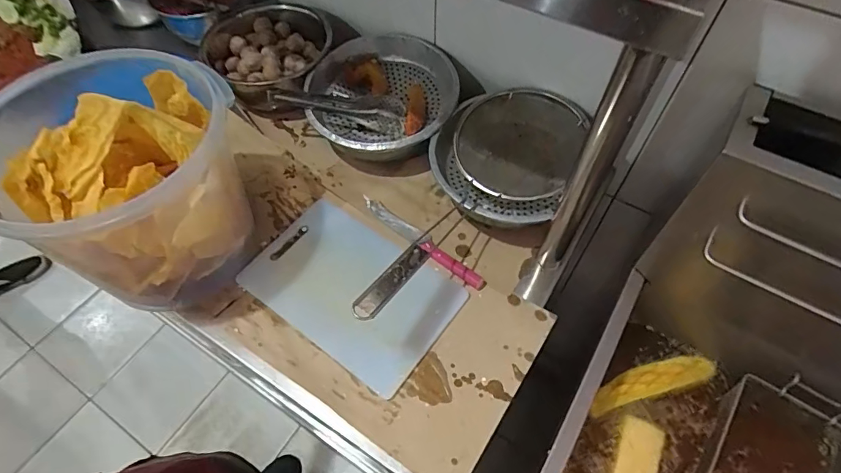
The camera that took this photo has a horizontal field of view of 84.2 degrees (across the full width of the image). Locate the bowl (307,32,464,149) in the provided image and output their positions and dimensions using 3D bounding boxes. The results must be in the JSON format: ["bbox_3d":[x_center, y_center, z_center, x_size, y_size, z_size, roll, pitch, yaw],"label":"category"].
[{"bbox_3d":[-0.068,-0.244,0.814,0.244,0.084,0.245,0,57,0],"label":"bowl"}]

